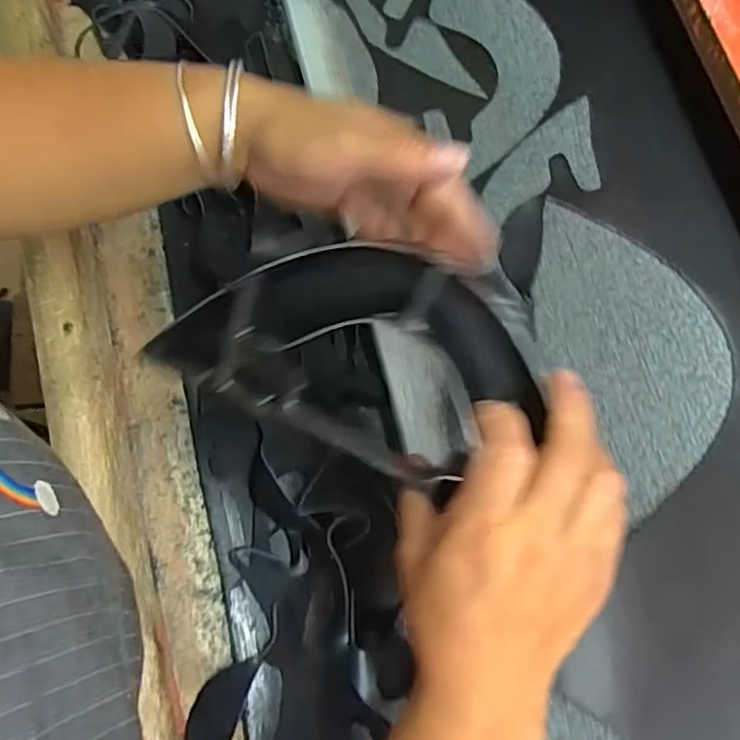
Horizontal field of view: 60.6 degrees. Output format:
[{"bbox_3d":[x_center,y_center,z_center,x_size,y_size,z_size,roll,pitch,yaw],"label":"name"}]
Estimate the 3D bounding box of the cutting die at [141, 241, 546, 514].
[{"bbox_3d":[-0.015,-0.012,0.319,0.191,0.017,0.113,26,109,15],"label":"cutting die"}]

